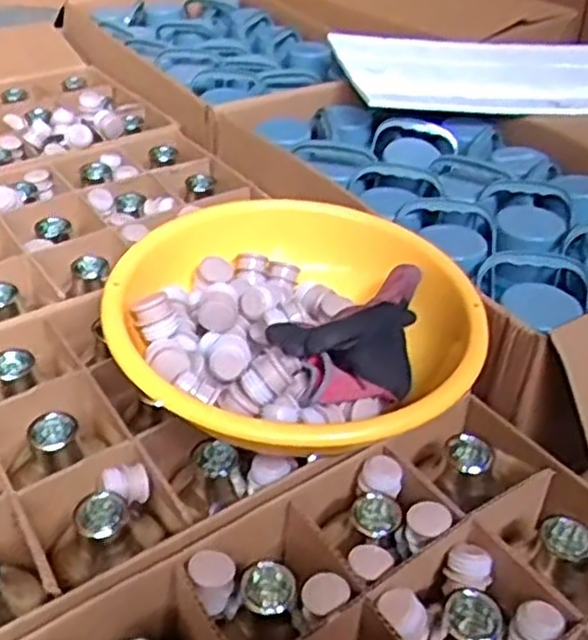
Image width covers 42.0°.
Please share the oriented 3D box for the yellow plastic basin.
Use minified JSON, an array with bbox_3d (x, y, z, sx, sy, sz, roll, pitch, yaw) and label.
[{"bbox_3d":[-0.003,0.009,0.800,0.373,0.105,0.378,2,37,-1],"label":"yellow plastic basin"}]

